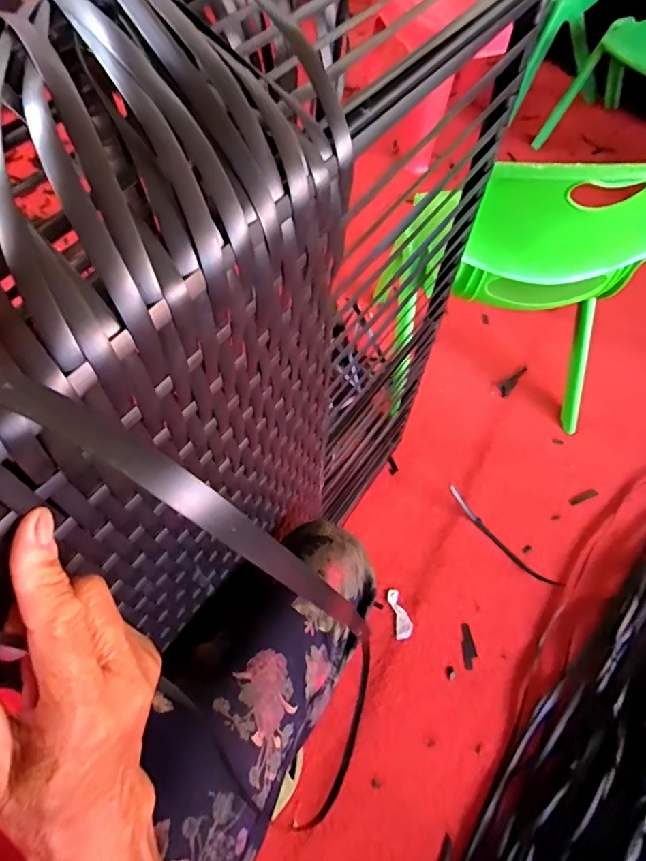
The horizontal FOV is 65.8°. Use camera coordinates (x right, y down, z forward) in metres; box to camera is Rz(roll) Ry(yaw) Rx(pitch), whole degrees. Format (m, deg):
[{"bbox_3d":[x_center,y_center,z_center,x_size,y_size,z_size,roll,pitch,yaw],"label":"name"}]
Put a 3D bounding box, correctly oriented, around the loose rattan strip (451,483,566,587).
[{"bbox_3d":[0.286,0.171,0.804,0.021,0.024,0.217,-39,69,-21],"label":"loose rattan strip"}]

